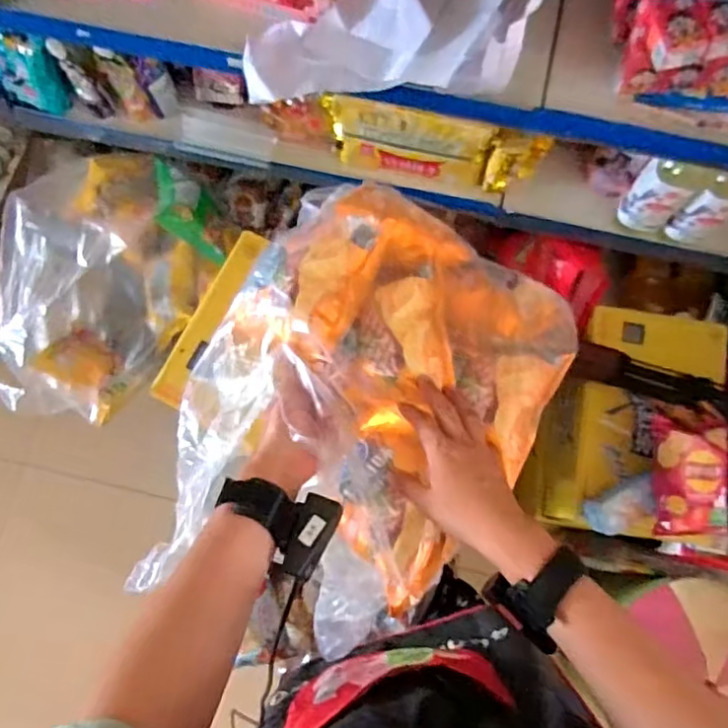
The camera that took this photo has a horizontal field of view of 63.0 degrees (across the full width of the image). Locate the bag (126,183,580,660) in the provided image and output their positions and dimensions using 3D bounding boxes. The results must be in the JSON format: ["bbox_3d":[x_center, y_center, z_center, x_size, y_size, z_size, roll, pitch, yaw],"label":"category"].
[{"bbox_3d":[-0.009,0.040,0.624,0.346,0.122,0.437,29,80,6],"label":"bag"}]

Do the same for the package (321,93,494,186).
[{"bbox_3d":[0.069,-0.359,0.957,0.268,0.215,0.059,13,79,3],"label":"package"}]

